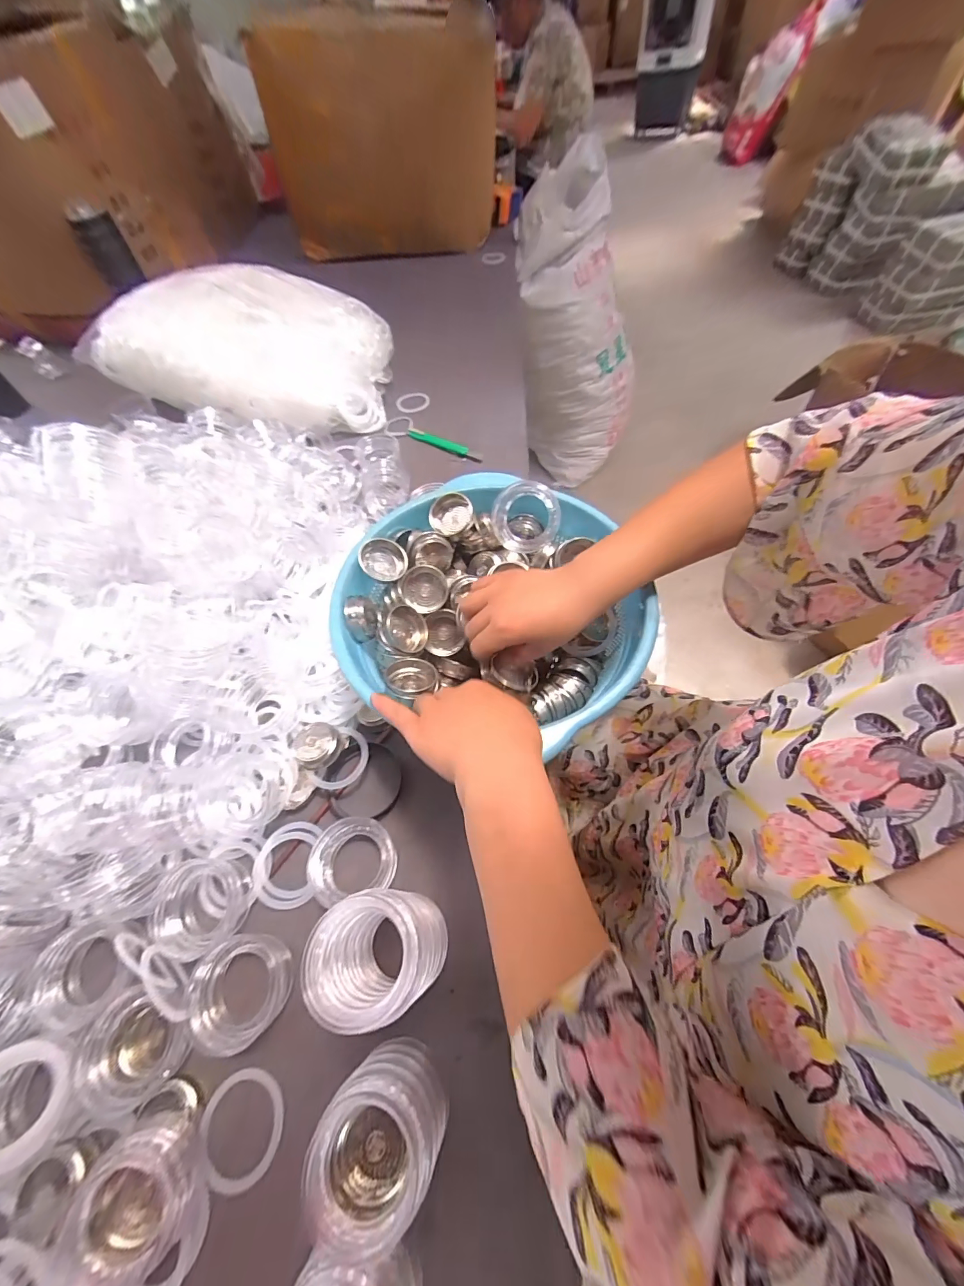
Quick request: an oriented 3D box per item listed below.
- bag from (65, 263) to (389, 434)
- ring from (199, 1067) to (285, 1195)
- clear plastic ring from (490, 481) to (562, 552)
[{"bbox_3d":[-0.417,-0.478,0.710,0.492,0.157,0.246,4,59,7],"label":"bag"},{"bbox_3d":[-0.167,0.339,0.300,0.051,0.006,0.059,-10,60,-16],"label":"ring"},{"bbox_3d":[0.045,-0.129,0.441,0.069,0.031,0.069,1,98,12],"label":"clear plastic ring"}]

